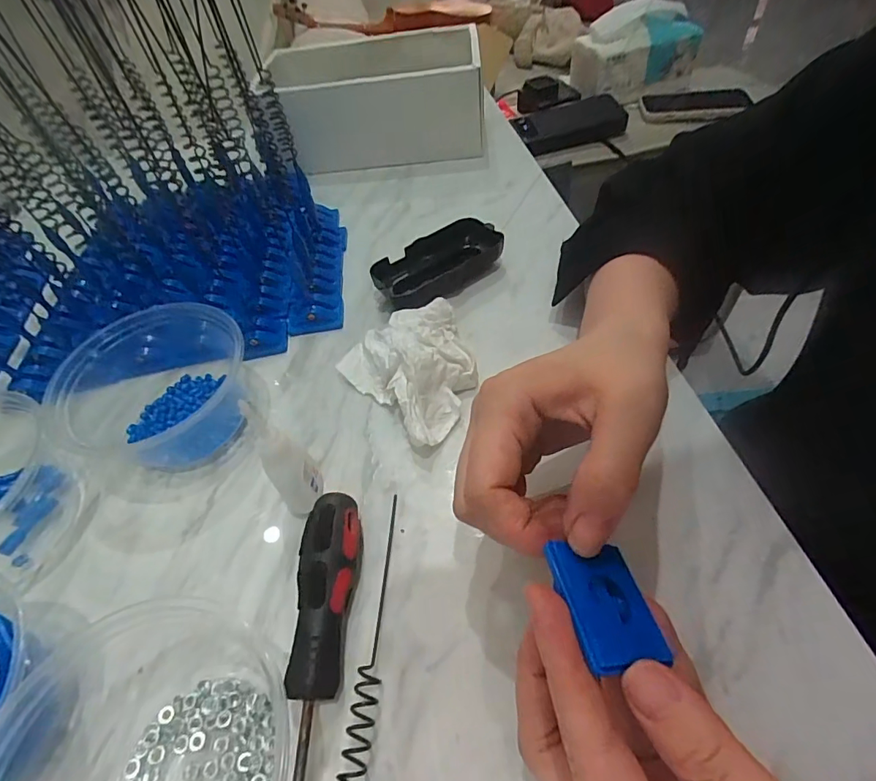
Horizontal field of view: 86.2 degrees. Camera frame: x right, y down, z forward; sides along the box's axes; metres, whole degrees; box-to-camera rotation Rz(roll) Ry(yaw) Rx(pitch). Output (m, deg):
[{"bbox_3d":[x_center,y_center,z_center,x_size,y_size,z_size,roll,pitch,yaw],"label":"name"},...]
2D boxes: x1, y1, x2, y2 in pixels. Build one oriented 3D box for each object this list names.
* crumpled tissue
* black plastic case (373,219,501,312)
[{"bbox_3d":[-0.009,-0.021,0.319,0.086,0.040,0.098,-35,57,-20],"label":"crumpled tissue"},{"bbox_3d":[0.000,-0.103,0.385,0.106,0.027,0.048,-31,55,-17],"label":"black plastic case"}]

